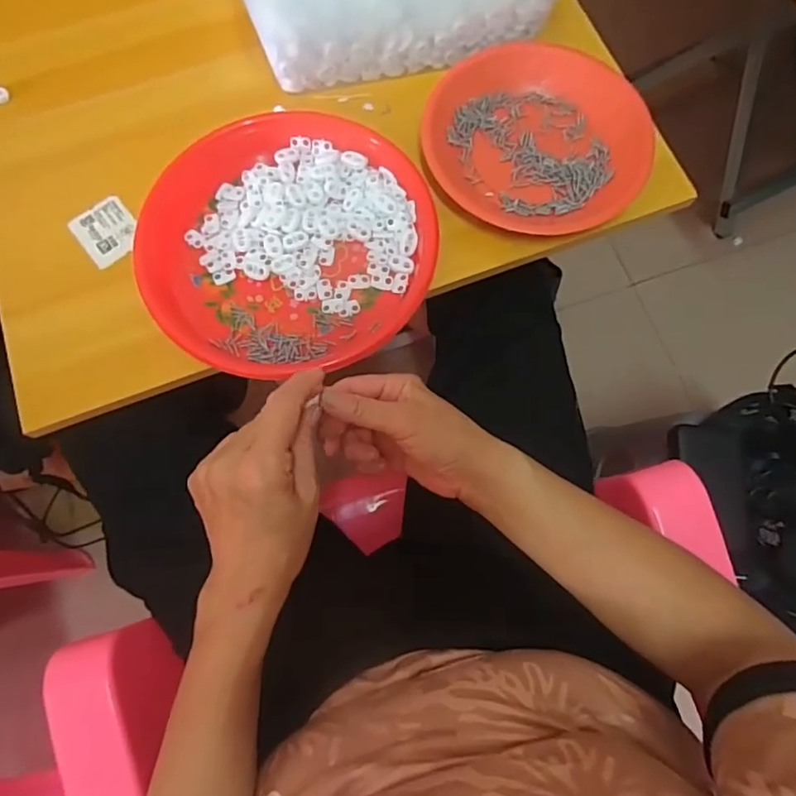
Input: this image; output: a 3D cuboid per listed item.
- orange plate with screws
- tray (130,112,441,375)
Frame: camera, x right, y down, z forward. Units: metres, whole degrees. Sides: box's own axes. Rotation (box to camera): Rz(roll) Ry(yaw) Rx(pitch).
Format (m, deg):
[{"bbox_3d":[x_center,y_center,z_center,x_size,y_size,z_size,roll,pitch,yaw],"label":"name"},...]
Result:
[{"bbox_3d":[0.121,-0.227,0.491,0.186,0.034,0.181,0,75,1],"label":"orange plate with screws"},{"bbox_3d":[-0.095,-0.141,0.472,0.234,0.024,0.244,-25,75,-5],"label":"tray"}]

